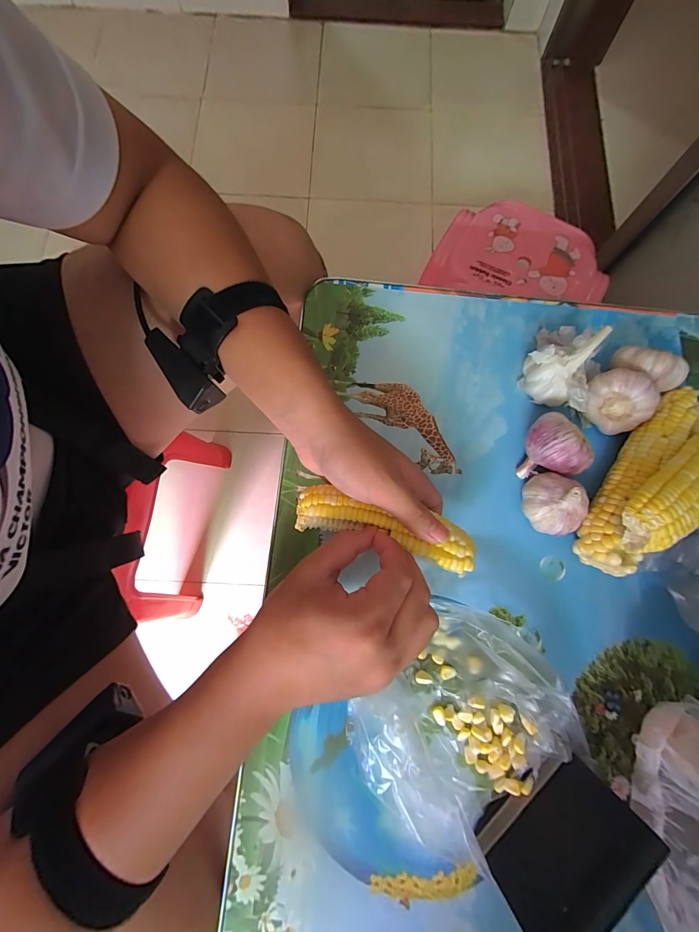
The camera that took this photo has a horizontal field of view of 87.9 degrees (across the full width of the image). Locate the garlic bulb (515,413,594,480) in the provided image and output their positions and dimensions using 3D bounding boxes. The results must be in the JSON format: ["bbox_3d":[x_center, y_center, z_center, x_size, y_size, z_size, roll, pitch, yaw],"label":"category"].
[{"bbox_3d":[0.171,-0.016,0.311,0.047,0.052,0.055,-21,79,-5],"label":"garlic bulb"}]

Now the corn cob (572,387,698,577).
[{"bbox_3d":[0.248,0.008,0.309,0.043,0.049,0.174,36,80,7],"label":"corn cob"}]

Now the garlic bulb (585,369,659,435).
[{"bbox_3d":[0.235,-0.057,0.315,0.045,0.040,0.053,-21,79,-5],"label":"garlic bulb"}]

